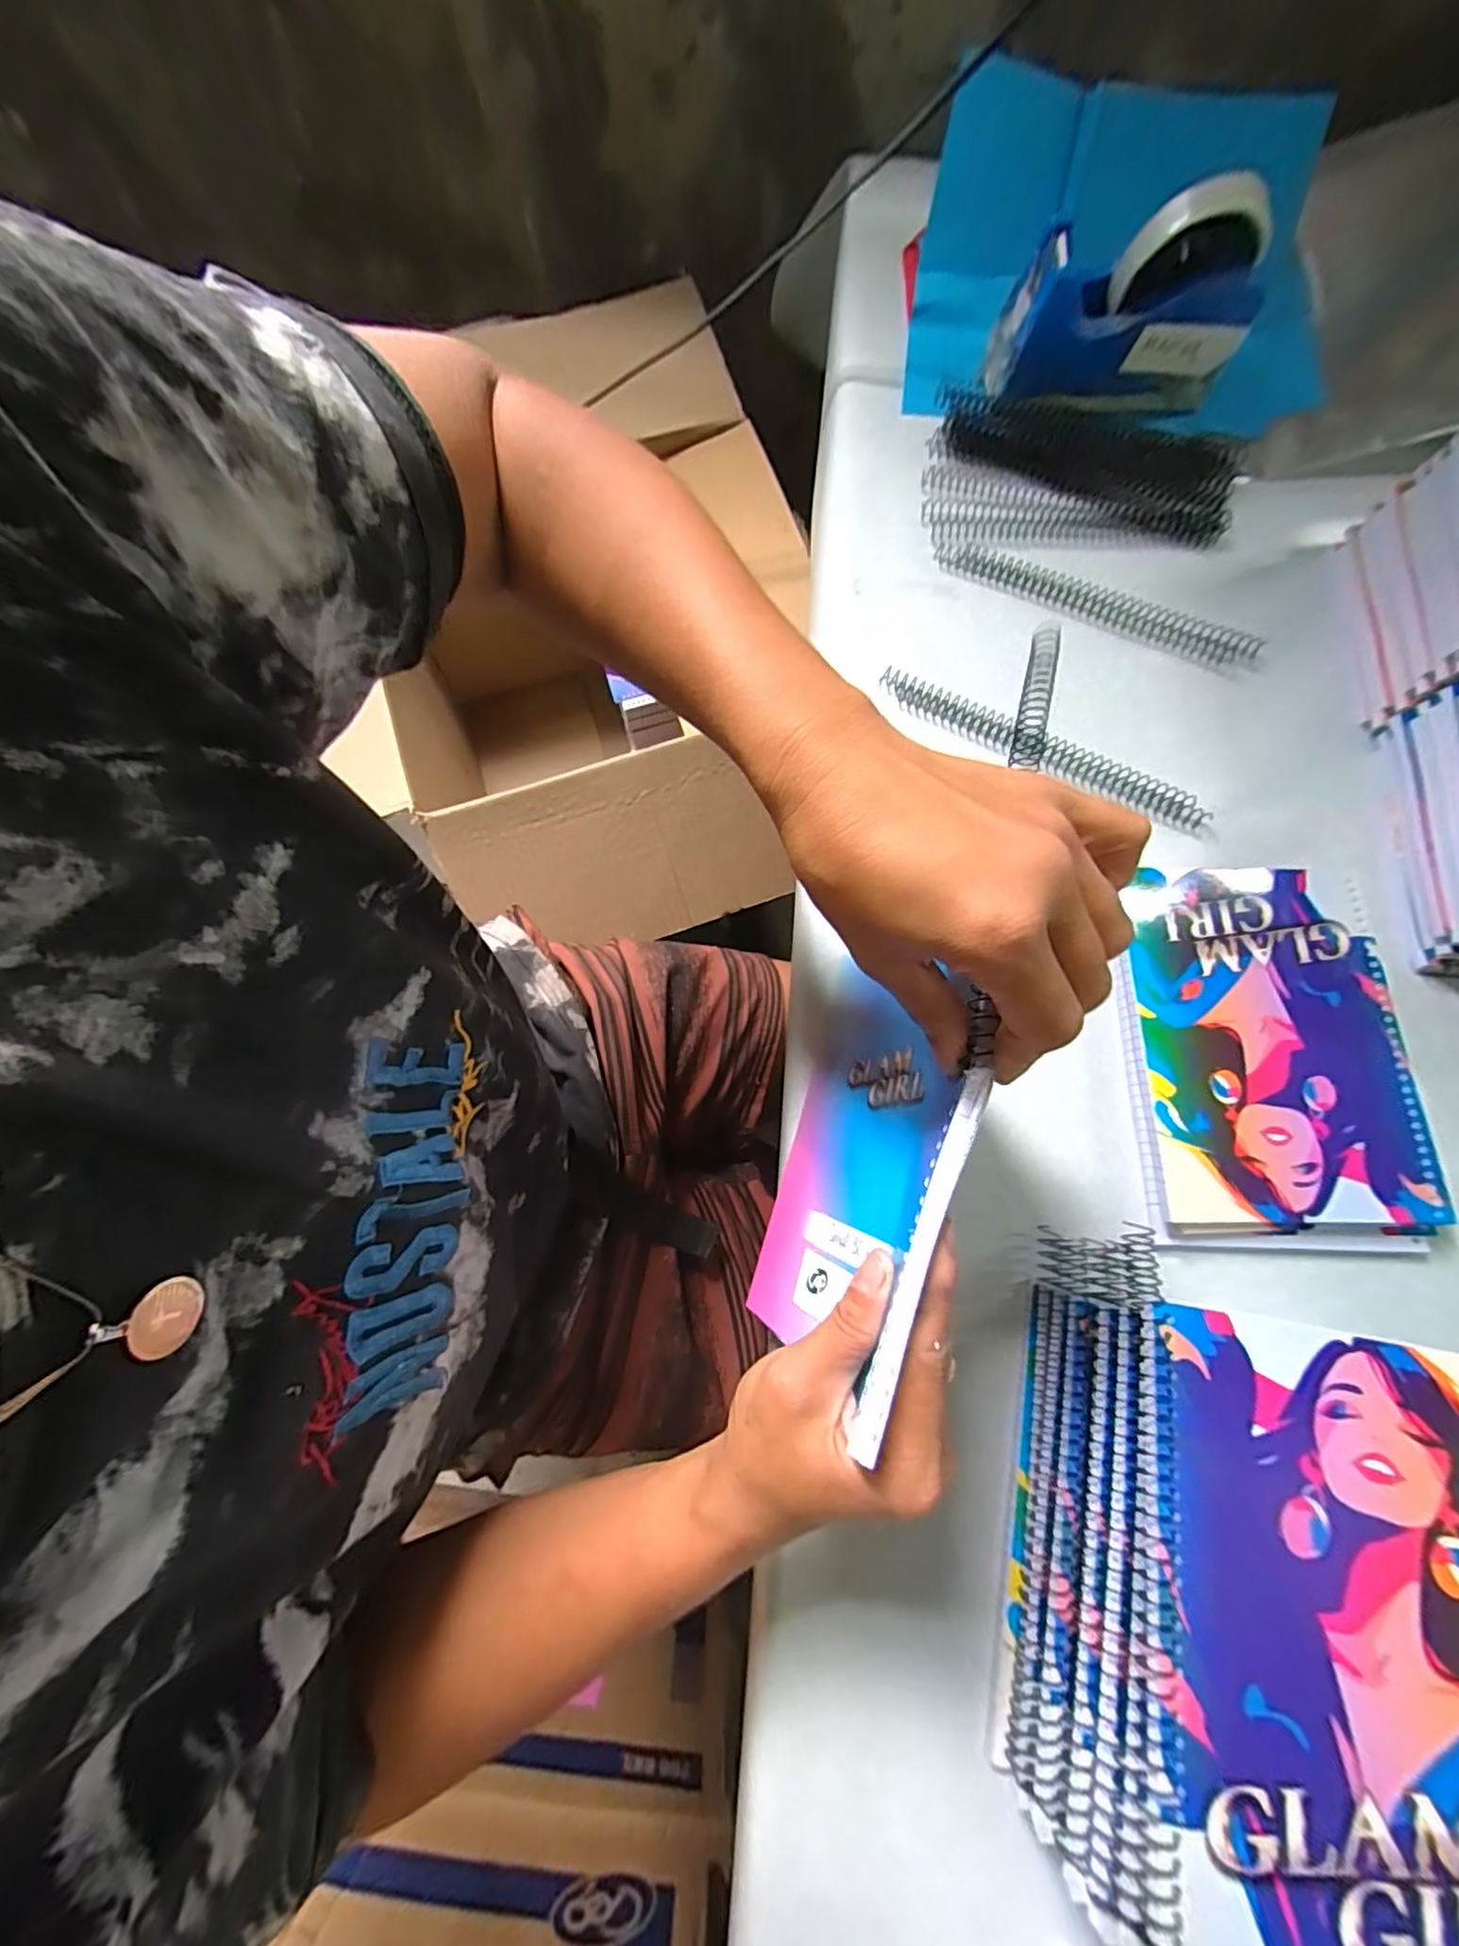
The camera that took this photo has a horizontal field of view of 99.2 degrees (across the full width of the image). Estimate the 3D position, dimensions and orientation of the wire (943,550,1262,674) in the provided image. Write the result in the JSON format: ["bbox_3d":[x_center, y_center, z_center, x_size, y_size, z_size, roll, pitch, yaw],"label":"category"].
[{"bbox_3d":[0.254,-0.254,0.429,0.221,0.010,0.028,22,76,5],"label":"wire"}]

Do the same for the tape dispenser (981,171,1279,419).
[{"bbox_3d":[0.274,-0.453,0.424,0.158,0.108,0.055,1,74,1],"label":"tape dispenser"}]

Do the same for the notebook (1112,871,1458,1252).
[{"bbox_3d":[0.295,0.044,0.347,0.148,0.020,0.206,1,76,-1],"label":"notebook"}]

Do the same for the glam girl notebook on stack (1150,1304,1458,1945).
[{"bbox_3d":[0.226,0.235,0.209,0.152,0.012,0.198,9,76,1],"label":"glam girl notebook on stack"}]

